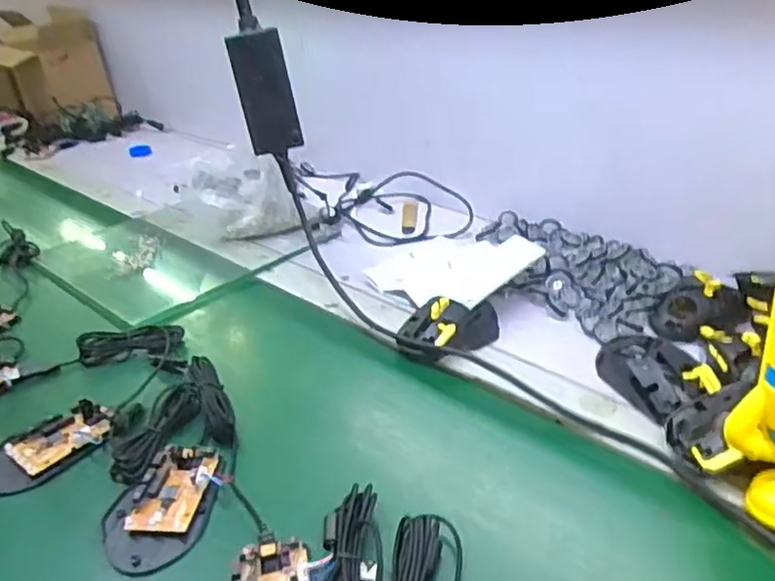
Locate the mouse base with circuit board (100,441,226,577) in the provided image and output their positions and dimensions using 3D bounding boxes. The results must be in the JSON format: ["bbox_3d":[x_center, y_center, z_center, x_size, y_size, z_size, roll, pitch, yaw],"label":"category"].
[{"bbox_3d":[-0.160,0.150,0.480,0.070,0.020,0.101,5,32,15],"label":"mouse base with circuit board"}]

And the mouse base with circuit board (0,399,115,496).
[{"bbox_3d":[-0.269,0.126,0.538,0.100,0.023,0.051,-25,37,-30],"label":"mouse base with circuit board"}]

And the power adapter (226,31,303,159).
[{"bbox_3d":[-0.116,-0.187,0.647,0.051,0.110,0.025,-13,32,-13],"label":"power adapter"}]

